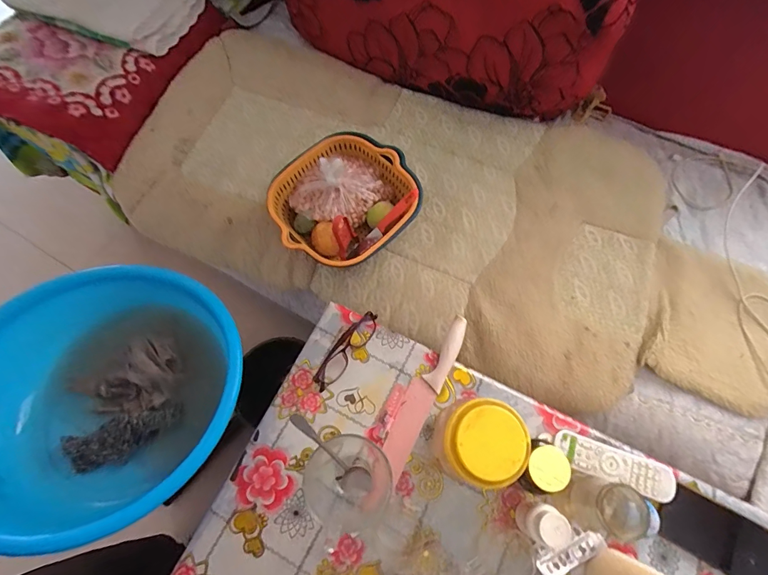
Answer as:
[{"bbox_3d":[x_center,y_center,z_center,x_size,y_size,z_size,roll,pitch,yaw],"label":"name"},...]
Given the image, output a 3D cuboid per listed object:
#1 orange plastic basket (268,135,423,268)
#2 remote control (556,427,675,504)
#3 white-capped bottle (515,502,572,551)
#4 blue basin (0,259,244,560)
[{"bbox_3d":[-0.074,-0.152,0.735,0.249,0.107,0.235,-36,73,-11],"label":"orange plastic basket"},{"bbox_3d":[0.314,0.242,0.545,0.153,0.021,0.050,20,72,8],"label":"remote control"},{"bbox_3d":[0.194,0.293,0.501,0.044,0.086,0.043,0,70,1],"label":"white-capped bottle"},{"bbox_3d":[-0.398,0.151,0.566,0.366,0.150,0.366,3,69,-7],"label":"blue basin"}]

